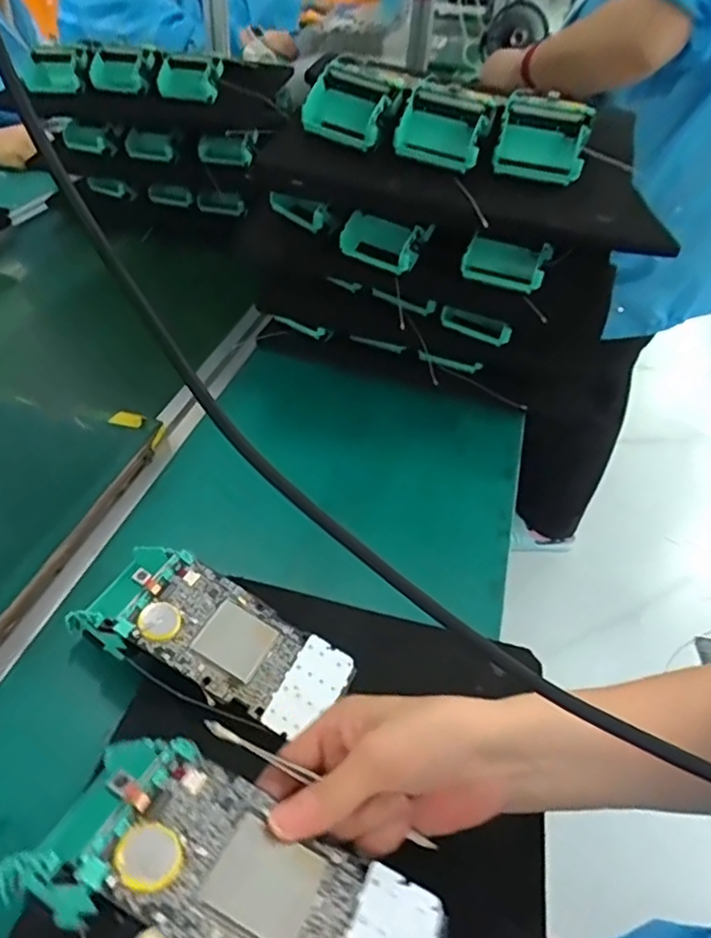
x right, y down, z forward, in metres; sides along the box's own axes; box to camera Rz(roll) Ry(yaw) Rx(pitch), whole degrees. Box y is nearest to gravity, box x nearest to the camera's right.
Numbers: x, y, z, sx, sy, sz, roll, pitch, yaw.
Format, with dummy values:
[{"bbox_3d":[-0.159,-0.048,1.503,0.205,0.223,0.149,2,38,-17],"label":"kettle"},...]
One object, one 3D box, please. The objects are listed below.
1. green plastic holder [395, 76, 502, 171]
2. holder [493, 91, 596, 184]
[{"bbox_3d":[0.073,-0.276,0.503,0.076,0.048,0.051,14,43,11],"label":"green plastic holder"},{"bbox_3d":[0.149,-0.263,0.496,0.069,0.050,0.045,14,43,11],"label":"holder"}]

